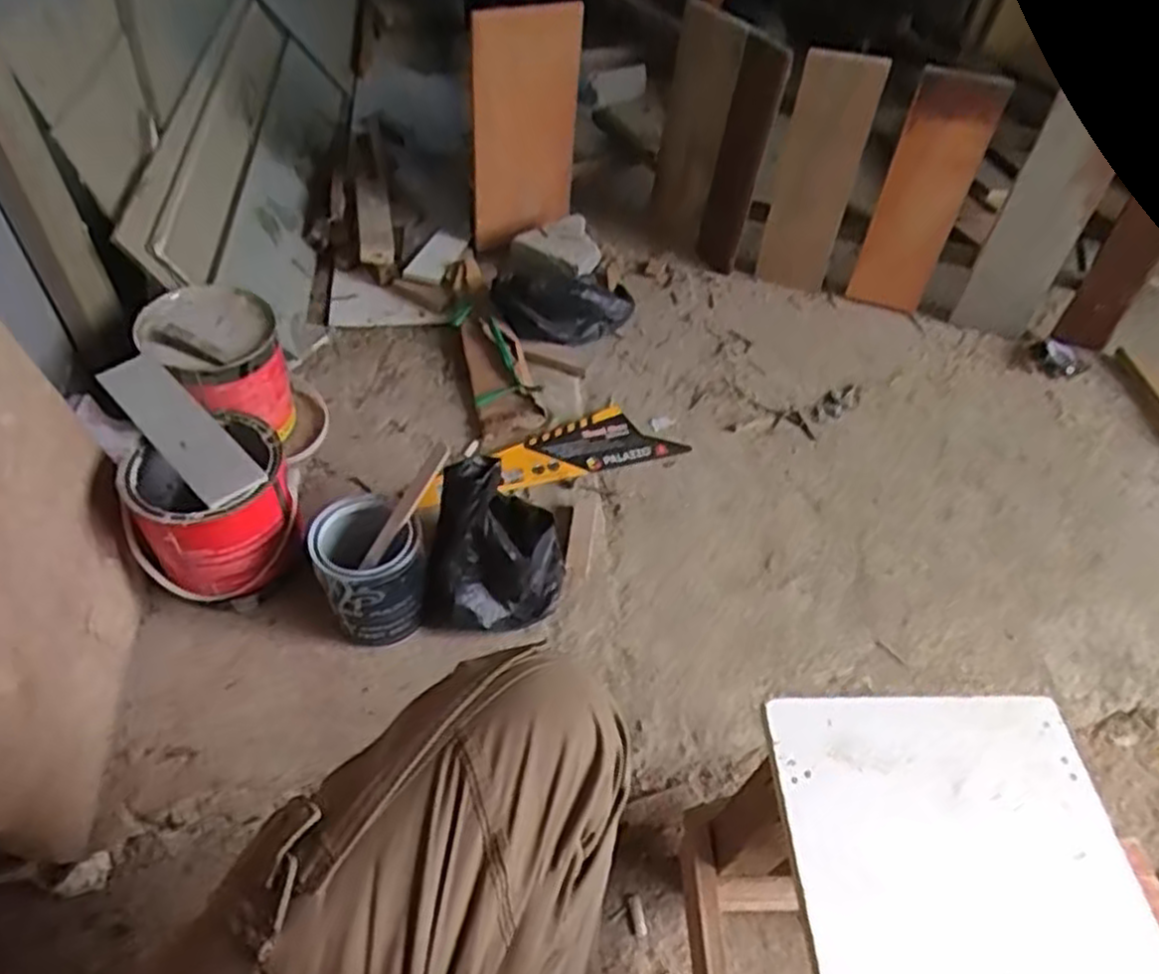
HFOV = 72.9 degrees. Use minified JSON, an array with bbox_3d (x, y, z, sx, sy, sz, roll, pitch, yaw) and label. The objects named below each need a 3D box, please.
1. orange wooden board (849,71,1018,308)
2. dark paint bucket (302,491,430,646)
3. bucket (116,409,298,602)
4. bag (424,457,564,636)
[{"bbox_3d":[0.502,-0.422,1.156,0.112,0.340,0.021,19,44,12],"label":"orange wooden board"},{"bbox_3d":[-0.214,0.089,0.811,0.097,0.121,0.106,2,50,-2],"label":"dark paint bucket"},{"bbox_3d":[-0.381,0.033,0.827,0.164,0.151,0.137,-15,51,-17],"label":"bucket"},{"bbox_3d":[-0.091,0.066,0.842,0.146,0.115,0.153,1,50,-2],"label":"bag"}]

